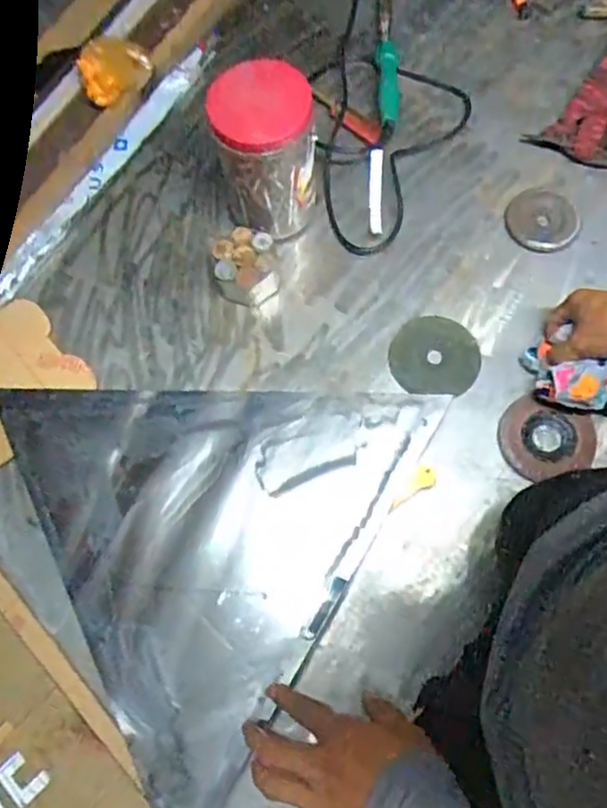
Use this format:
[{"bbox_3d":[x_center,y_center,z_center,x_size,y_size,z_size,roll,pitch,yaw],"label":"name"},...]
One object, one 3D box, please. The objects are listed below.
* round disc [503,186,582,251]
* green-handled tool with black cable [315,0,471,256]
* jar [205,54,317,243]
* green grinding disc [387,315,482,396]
[{"bbox_3d":[0.277,-0.215,0.748,0.082,0.005,0.077,-1,78,4],"label":"round disc"},{"bbox_3d":[0.122,-0.404,0.813,0.175,0.037,0.480,9,72,3],"label":"green-handled tool with black cable"},{"bbox_3d":[-0.039,-0.265,0.690,0.107,0.170,0.096,-2,72,-1],"label":"jar"},{"bbox_3d":[0.144,-0.053,0.709,0.097,0.005,0.089,1,75,-2],"label":"green grinding disc"}]

